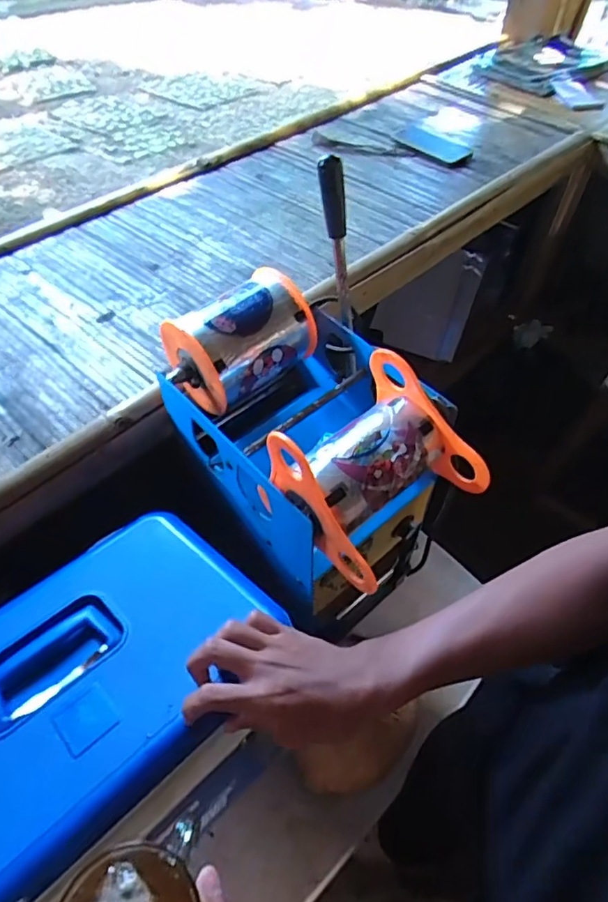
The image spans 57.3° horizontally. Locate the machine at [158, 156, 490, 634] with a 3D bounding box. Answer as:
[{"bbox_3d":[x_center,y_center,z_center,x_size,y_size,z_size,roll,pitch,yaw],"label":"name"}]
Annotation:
[{"bbox_3d":[0.021,-0.034,0.606,0.237,0.256,0.340,-29,58,-23],"label":"machine"}]

